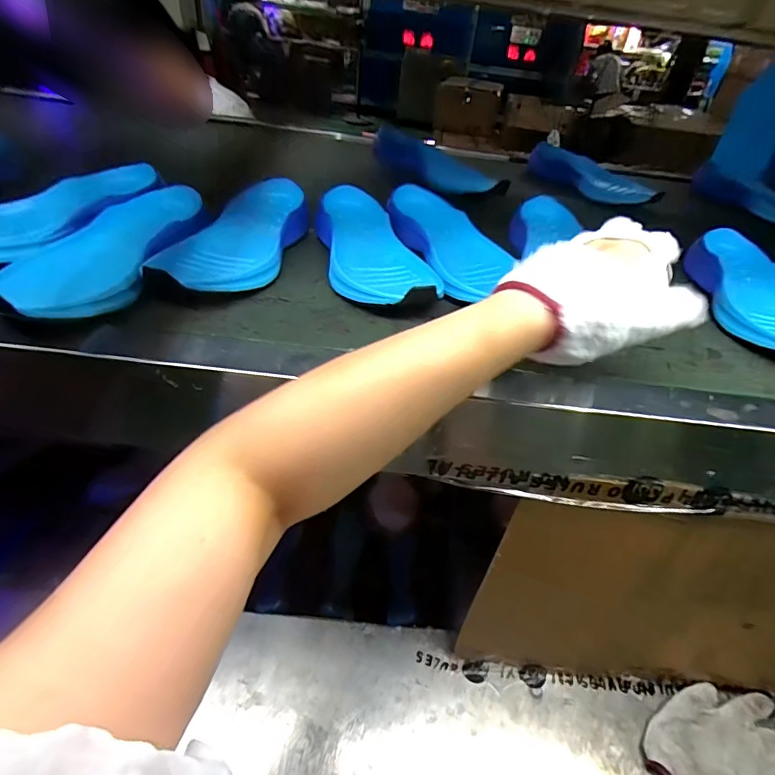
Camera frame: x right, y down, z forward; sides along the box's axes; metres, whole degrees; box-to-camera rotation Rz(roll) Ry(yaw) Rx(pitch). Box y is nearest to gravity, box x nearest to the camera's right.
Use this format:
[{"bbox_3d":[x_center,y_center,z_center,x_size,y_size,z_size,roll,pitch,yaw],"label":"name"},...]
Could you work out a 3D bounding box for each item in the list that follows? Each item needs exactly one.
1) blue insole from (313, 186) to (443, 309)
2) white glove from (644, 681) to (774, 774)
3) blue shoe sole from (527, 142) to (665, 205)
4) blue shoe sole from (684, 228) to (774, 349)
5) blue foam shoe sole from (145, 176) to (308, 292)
[{"bbox_3d":[-0.012,-0.149,0.491,0.106,0.062,0.223,-6,41,-17],"label":"blue insole"},{"bbox_3d":[0.399,0.430,0.537,0.190,0.021,0.132,-8,40,-19],"label":"white glove"},{"bbox_3d":[0.357,-0.371,0.806,0.251,0.048,0.092,35,47,29],"label":"blue shoe sole"},{"bbox_3d":[0.398,-0.103,0.491,0.091,0.047,0.236,10,39,3],"label":"blue shoe sole"},{"bbox_3d":[-0.158,-0.158,0.484,0.096,0.058,0.248,10,39,3],"label":"blue foam shoe sole"}]

